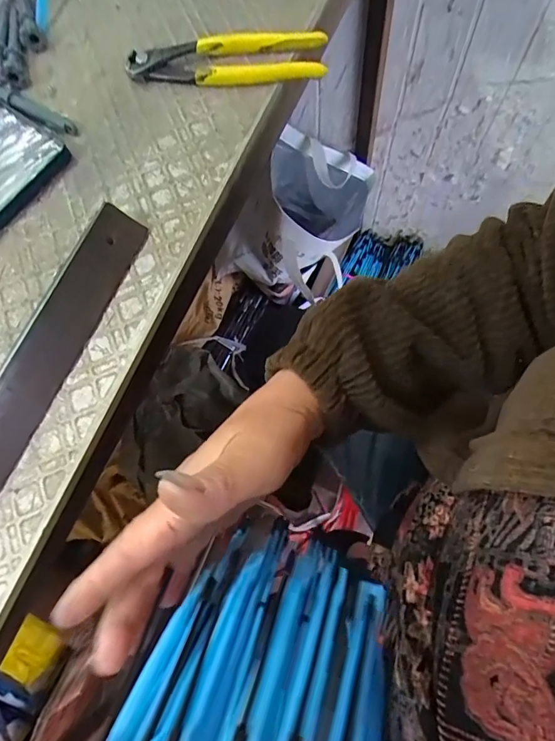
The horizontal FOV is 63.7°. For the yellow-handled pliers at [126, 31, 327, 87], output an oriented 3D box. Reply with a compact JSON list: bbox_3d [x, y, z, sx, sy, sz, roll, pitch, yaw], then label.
[{"bbox_3d":[-0.044,-0.257,0.373,0.164,0.017,0.058,6,66,11],"label":"yellow-handled pliers"}]

